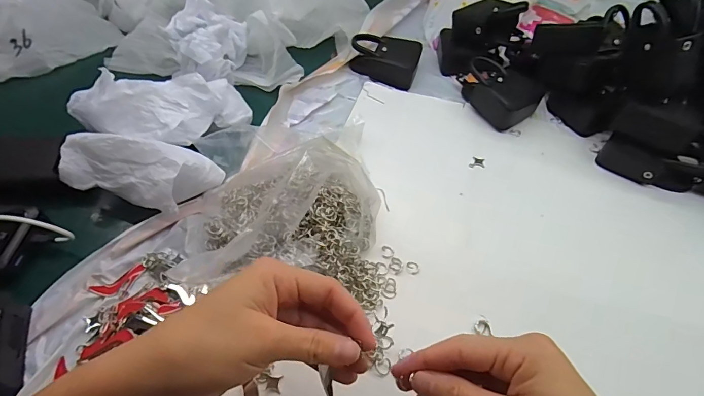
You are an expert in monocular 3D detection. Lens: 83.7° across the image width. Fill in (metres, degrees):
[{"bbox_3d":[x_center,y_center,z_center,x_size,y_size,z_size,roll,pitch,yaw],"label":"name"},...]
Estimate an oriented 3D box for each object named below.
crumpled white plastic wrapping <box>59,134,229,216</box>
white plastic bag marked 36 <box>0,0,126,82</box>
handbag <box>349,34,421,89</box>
[{"bbox_3d":[-0.211,-0.028,0.394,0.130,0.064,0.071,14,52,9],"label":"crumpled white plastic wrapping"},{"bbox_3d":[-0.476,-0.216,0.544,0.268,0.070,0.111,-29,58,-23],"label":"white plastic bag marked 36"},{"bbox_3d":[0.050,-0.205,0.565,0.091,0.039,0.073,18,53,12],"label":"handbag"}]

